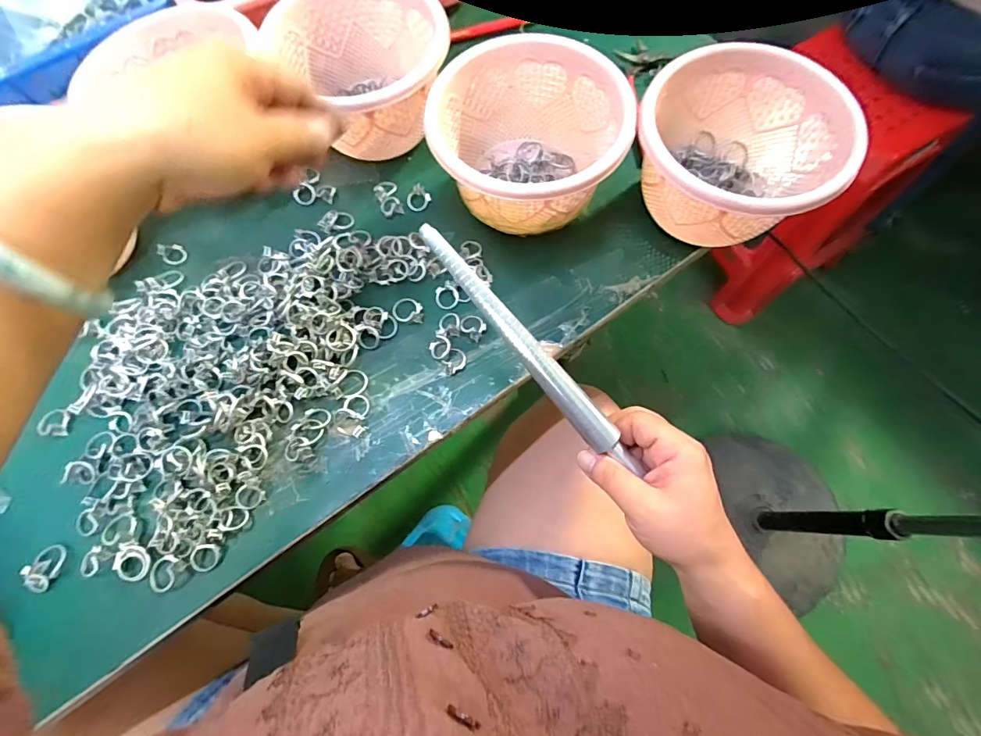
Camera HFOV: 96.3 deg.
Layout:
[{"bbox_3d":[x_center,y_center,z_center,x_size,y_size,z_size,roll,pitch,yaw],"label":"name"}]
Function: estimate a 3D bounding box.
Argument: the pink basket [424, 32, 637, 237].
[{"bbox_3d":[0.029,-0.174,0.357,0.140,0.092,0.141,0,71,1],"label":"pink basket"}]

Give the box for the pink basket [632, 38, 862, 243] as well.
[{"bbox_3d":[0.186,-0.160,0.346,0.126,0.096,0.138,0,71,1],"label":"pink basket"}]

